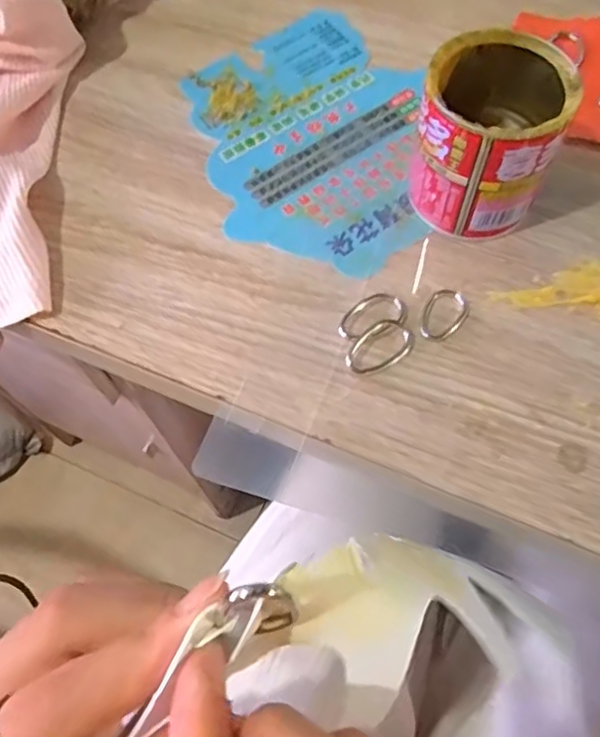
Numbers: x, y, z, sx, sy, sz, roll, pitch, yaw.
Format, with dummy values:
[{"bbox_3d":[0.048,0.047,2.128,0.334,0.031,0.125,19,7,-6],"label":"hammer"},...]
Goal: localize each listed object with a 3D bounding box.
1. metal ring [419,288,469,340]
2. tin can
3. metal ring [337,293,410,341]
[{"bbox_3d":[0.068,-0.025,0.293,0.020,0.004,0.029,30,70,16],"label":"metal ring"},{"bbox_3d":[0.088,-0.106,0.291,0.060,0.071,0.060,-1,65,3],"label":"tin can"},{"bbox_3d":[0.034,-0.024,0.292,0.034,0.005,0.020,-24,66,-8],"label":"metal ring"}]

